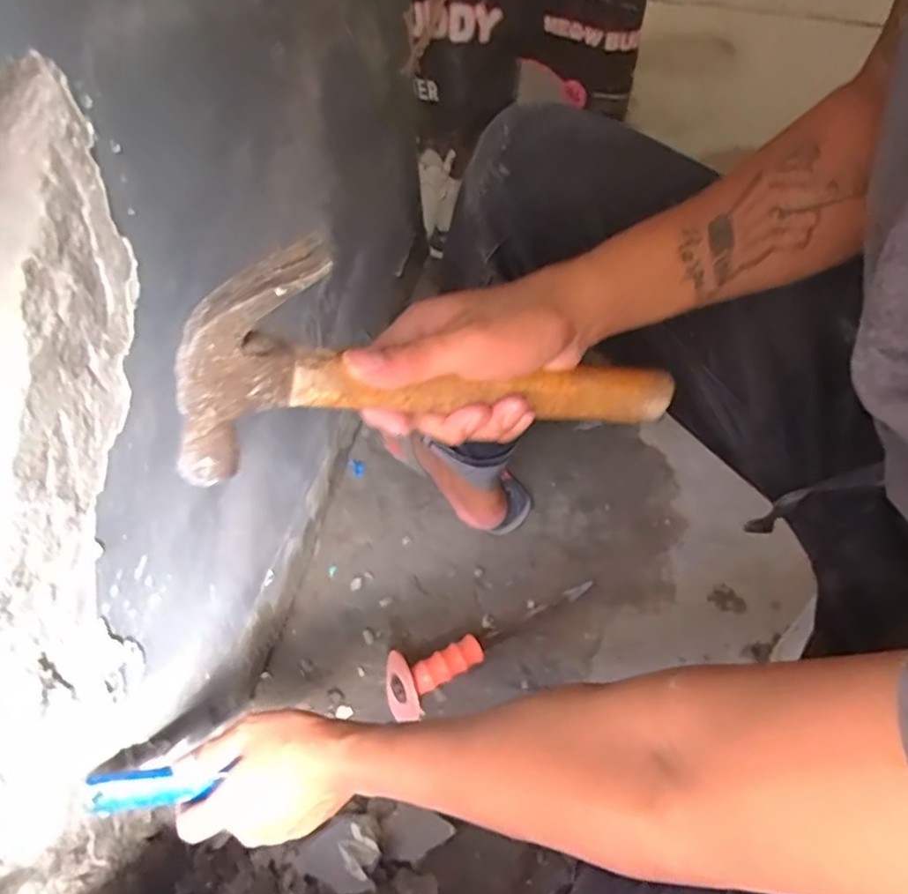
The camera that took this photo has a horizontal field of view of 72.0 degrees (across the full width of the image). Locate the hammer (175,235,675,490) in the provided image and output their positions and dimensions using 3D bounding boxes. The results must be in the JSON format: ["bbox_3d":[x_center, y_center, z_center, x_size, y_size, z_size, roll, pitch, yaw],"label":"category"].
[{"bbox_3d":[0.003,-0.034,0.334,0.272,0.116,0.033,2,44,-24],"label":"hammer"}]

